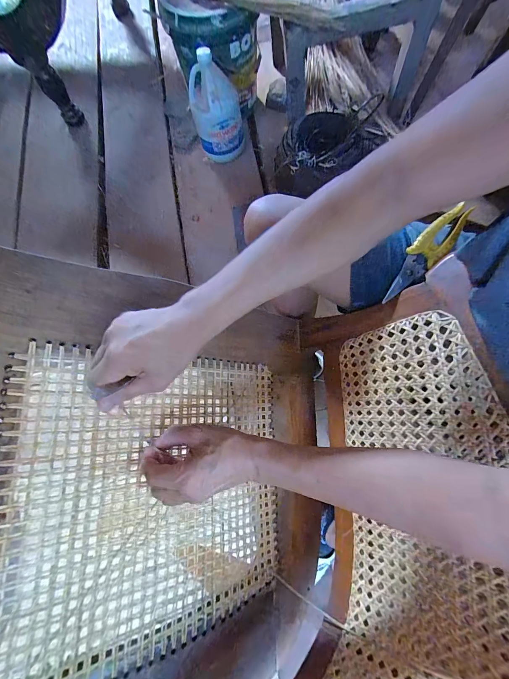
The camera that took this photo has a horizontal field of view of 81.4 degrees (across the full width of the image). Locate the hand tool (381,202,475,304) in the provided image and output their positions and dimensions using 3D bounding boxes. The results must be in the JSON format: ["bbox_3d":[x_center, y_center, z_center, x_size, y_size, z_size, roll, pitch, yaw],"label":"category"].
[{"bbox_3d":[0.244,-0.121,0.425,0.043,0.018,0.154,39,106,13],"label":"hand tool"}]

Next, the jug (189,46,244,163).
[{"bbox_3d":[-0.121,-0.735,0.964,0.156,0.288,0.131,-13,72,-2],"label":"jug"}]

